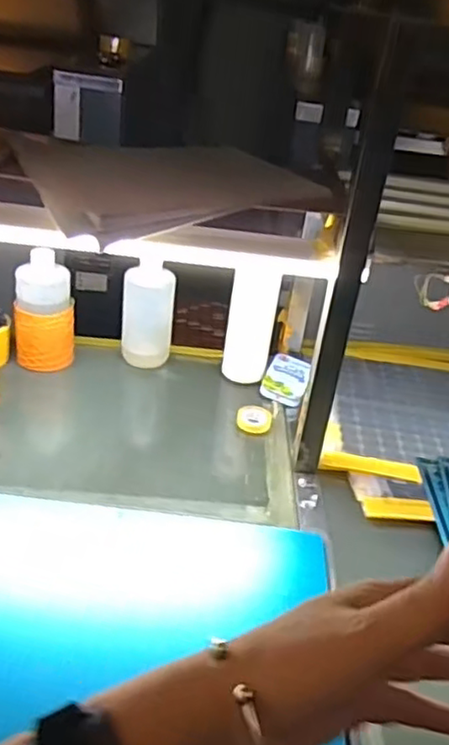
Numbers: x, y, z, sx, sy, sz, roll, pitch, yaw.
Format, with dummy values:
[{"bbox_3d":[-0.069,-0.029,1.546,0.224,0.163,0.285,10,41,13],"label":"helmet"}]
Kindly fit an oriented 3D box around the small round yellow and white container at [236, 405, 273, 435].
[{"bbox_3d":[0.041,0.061,0.889,0.047,0.016,0.048,5,31,-3],"label":"small round yellow and white container"}]

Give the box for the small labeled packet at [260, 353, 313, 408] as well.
[{"bbox_3d":[0.094,0.009,0.976,0.061,0.022,0.106,15,32,12],"label":"small labeled packet"}]

